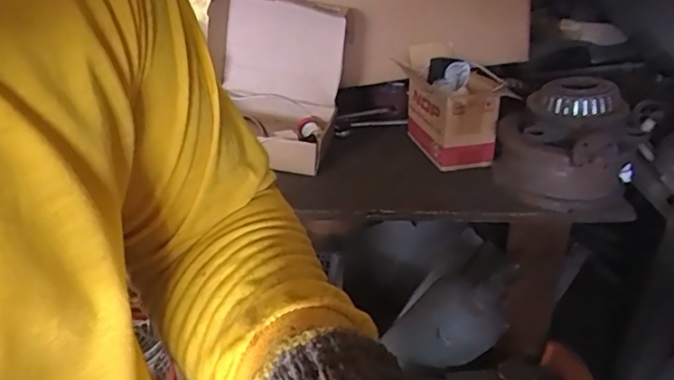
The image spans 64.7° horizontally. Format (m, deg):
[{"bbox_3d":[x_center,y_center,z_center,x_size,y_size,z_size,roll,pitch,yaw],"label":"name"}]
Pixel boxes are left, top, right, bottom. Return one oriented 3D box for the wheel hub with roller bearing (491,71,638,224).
[{"bbox_3d":[0.394,-0.075,0.918,0.234,0.202,0.233,0,31,0],"label":"wheel hub with roller bearing"}]

